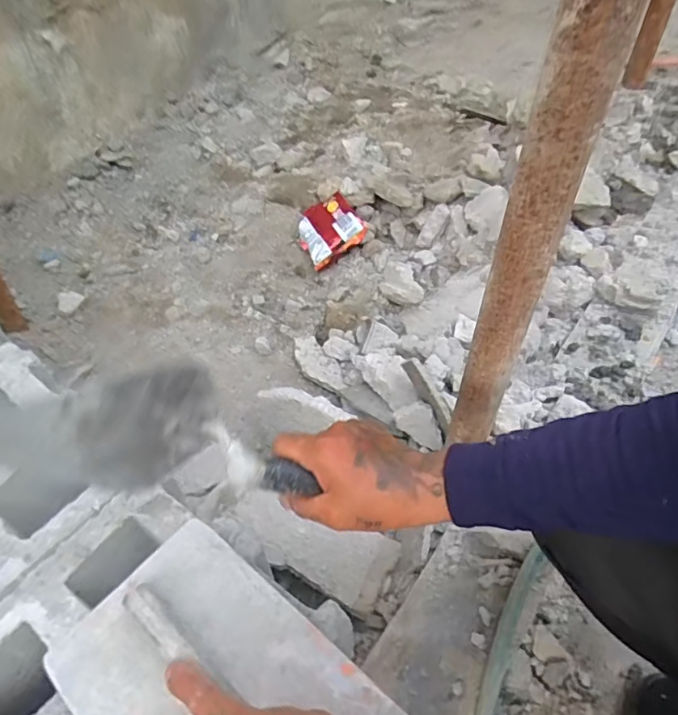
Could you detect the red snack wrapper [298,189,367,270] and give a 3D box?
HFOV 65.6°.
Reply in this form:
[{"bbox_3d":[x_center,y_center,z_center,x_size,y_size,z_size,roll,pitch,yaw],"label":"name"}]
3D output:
[{"bbox_3d":[-0.024,-0.255,1.037,0.123,0.033,0.124,-36,67,11],"label":"red snack wrapper"}]

